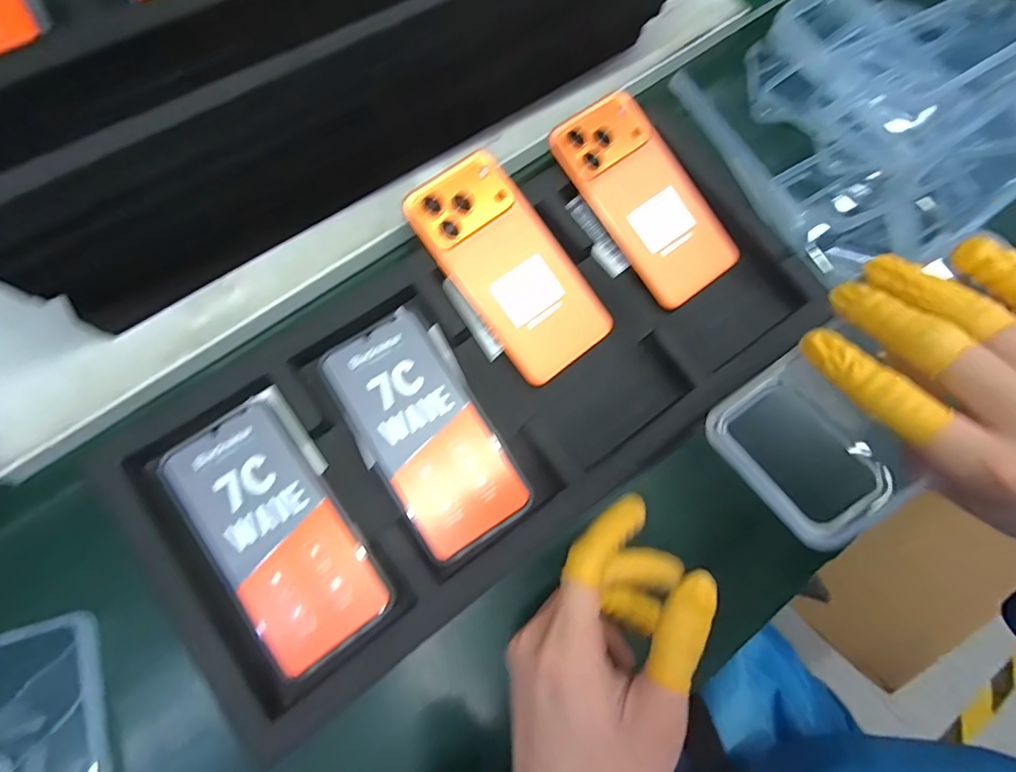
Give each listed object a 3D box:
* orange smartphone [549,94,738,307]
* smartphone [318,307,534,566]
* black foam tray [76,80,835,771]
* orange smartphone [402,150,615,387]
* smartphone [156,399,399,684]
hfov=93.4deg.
[{"bbox_3d":[0.106,-0.143,0.366,0.079,0.008,0.159,-36,92,-10],"label":"orange smartphone"},{"bbox_3d":[-0.057,0.030,0.326,0.077,0.012,0.162,-32,77,-10],"label":"smartphone"},{"bbox_3d":[-0.010,-0.006,0.338,0.474,0.044,0.222,-35,78,-11],"label":"black foam tray"},{"bbox_3d":[0.002,-0.085,0.345,0.079,0.005,0.160,-37,93,-11],"label":"orange smartphone"},{"bbox_3d":[-0.148,0.092,0.303,0.078,0.007,0.164,-37,78,-11],"label":"smartphone"}]

